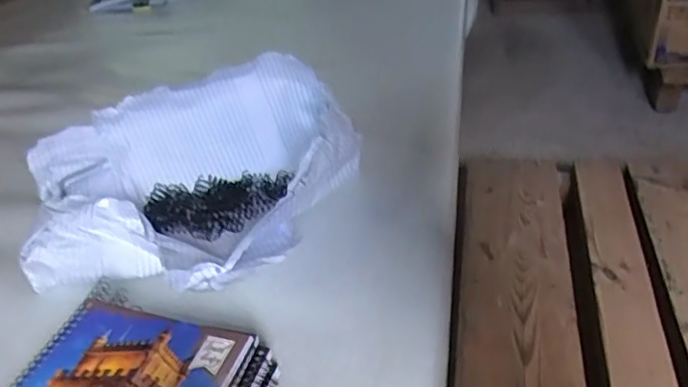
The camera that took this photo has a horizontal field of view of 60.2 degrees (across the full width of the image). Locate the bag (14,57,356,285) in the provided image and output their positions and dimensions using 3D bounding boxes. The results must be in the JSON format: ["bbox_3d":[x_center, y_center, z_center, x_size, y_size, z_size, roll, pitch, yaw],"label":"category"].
[{"bbox_3d":[-0.144,-0.001,0.585,0.324,0.110,0.259,-15,38,-11],"label":"bag"}]

